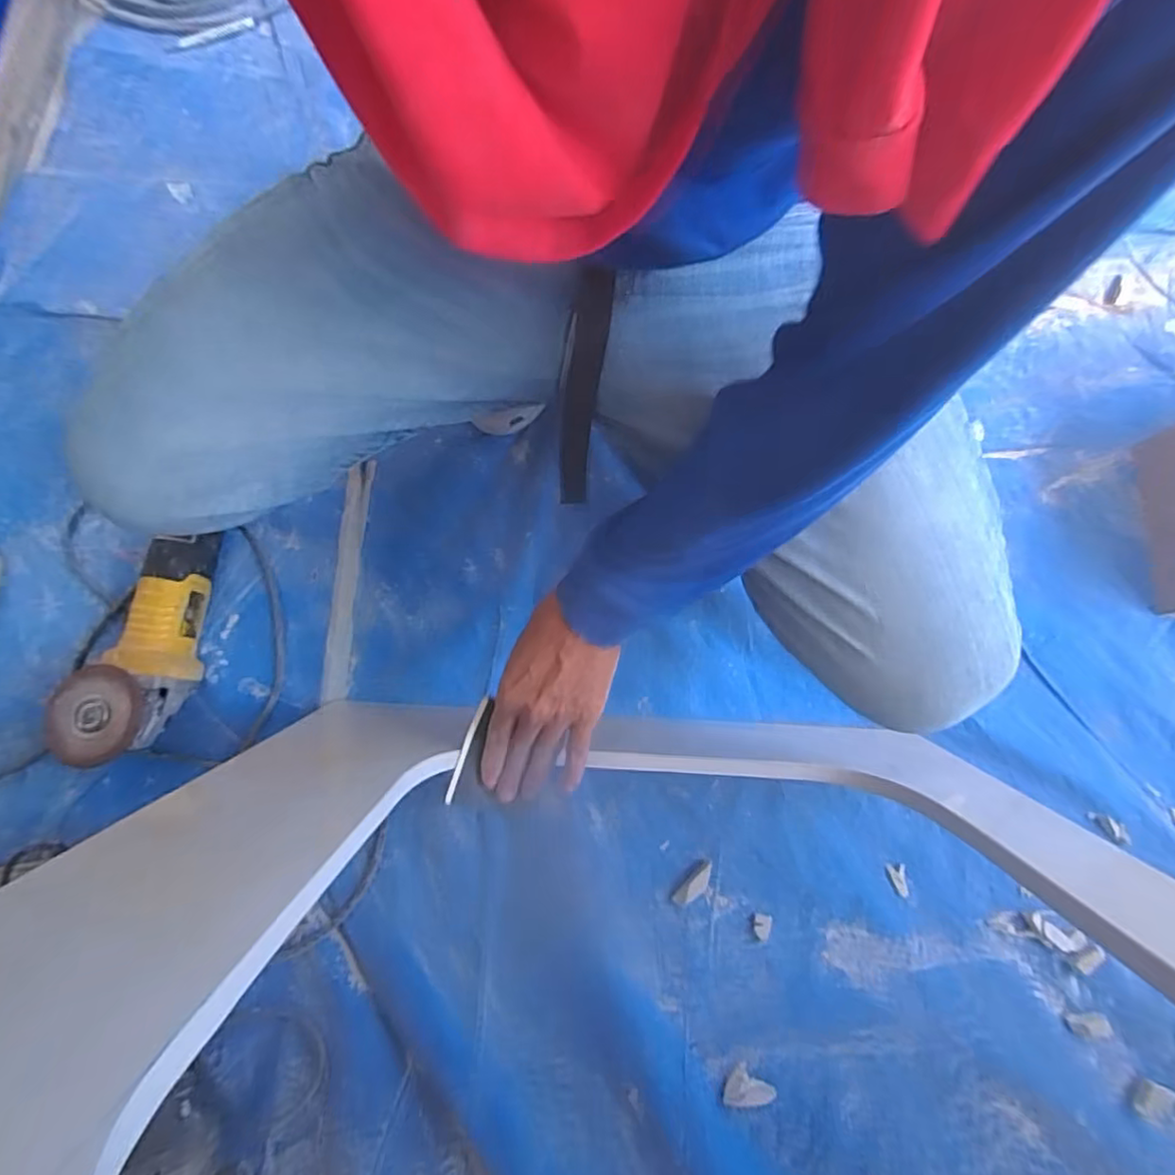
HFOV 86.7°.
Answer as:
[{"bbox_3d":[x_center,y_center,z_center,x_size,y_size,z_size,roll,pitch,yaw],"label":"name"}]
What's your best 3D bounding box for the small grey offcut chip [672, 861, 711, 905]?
[{"bbox_3d":[0.104,0.289,0.603,0.049,0.011,0.017,-43,83,-8],"label":"small grey offcut chip"}]

